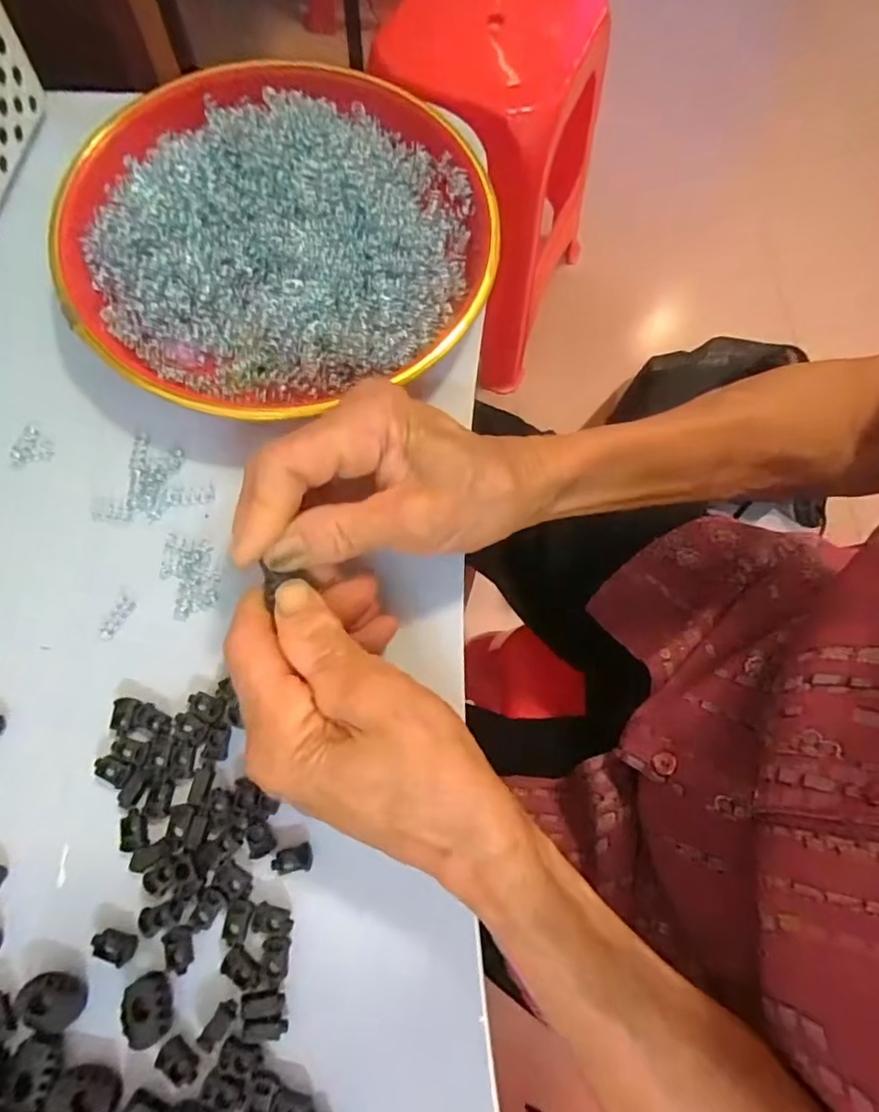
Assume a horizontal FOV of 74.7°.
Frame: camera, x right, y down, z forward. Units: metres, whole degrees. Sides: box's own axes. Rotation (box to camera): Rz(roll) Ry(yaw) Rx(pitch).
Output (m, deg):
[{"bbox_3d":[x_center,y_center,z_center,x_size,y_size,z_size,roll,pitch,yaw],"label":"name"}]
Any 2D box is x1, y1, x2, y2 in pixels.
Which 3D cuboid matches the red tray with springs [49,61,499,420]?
[{"bbox_3d":[-0.080,-0.169,0.297,0.215,0.047,0.202,-23,72,-9],"label":"red tray with springs"}]

